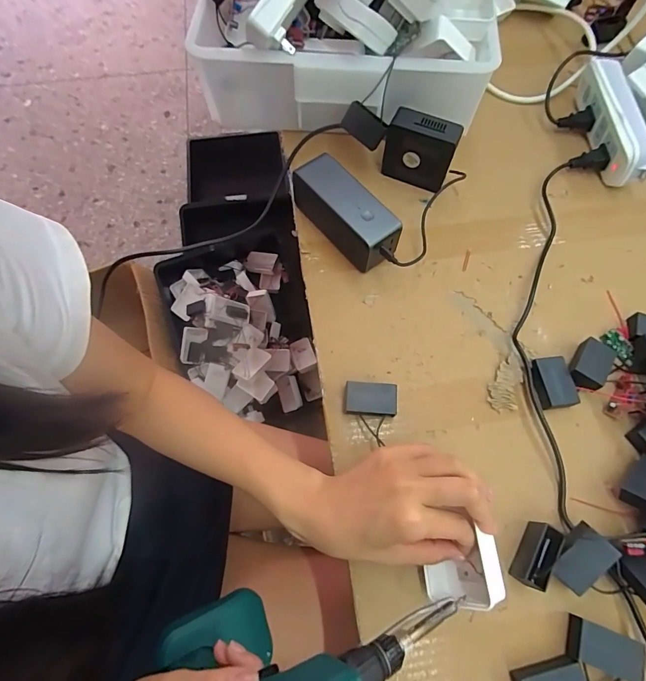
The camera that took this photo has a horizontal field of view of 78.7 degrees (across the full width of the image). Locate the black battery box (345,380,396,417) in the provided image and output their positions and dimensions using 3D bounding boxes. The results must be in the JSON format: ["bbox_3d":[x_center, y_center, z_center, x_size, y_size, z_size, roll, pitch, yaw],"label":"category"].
[{"bbox_3d":[0.045,0.057,0.375,0.047,0.019,0.030,4,68,2],"label":"black battery box"}]

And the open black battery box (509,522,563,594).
[{"bbox_3d":[0.175,0.176,0.324,0.015,0.032,0.049,31,71,13],"label":"open black battery box"}]

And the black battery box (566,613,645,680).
[{"bbox_3d":[0.216,0.238,0.304,0.054,0.016,0.029,19,69,8],"label":"black battery box"}]

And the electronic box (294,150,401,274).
[{"bbox_3d":[0.026,-0.138,0.436,0.045,0.058,0.127,-38,72,-14],"label":"electronic box"}]

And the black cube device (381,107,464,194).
[{"bbox_3d":[0.111,-0.217,0.453,0.075,0.070,0.031,22,69,9],"label":"black cube device"}]

